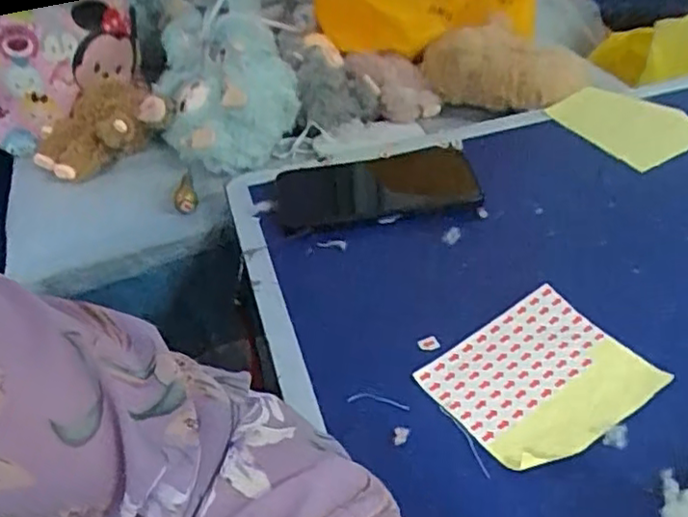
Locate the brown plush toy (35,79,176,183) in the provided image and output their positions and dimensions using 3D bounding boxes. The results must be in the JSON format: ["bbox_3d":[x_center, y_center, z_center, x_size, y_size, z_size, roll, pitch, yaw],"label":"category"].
[{"bbox_3d":[-0.238,-0.126,0.649,0.126,0.071,0.074,-31,47,-26],"label":"brown plush toy"}]

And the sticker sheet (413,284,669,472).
[{"bbox_3d":[0.120,0.071,0.402,0.117,0.010,0.099,-28,45,-23],"label":"sticker sheet"}]

